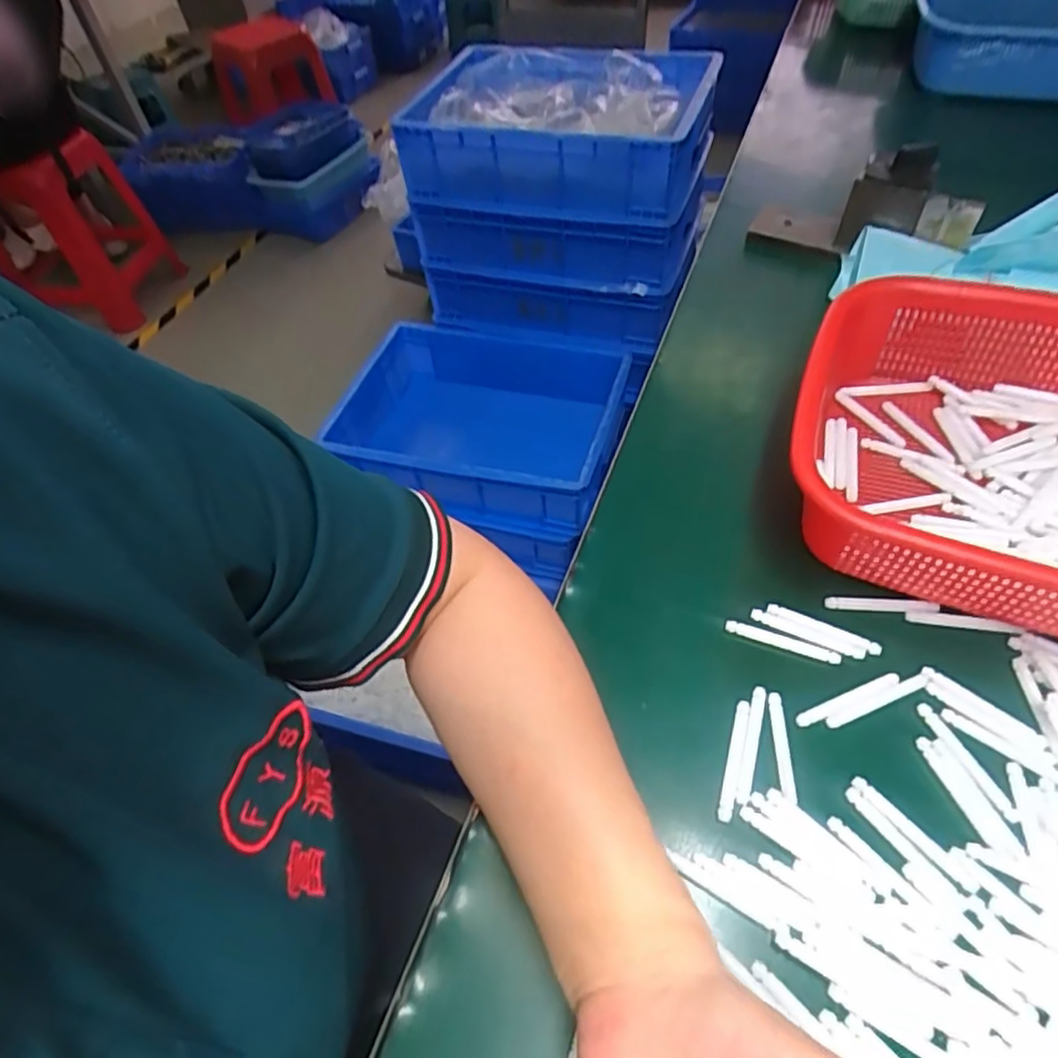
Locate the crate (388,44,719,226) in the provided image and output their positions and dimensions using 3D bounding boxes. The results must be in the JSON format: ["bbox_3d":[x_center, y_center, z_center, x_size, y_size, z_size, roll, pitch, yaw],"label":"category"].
[{"bbox_3d":[0.045,-0.580,0.963,0.413,0.128,0.292,8,53,13],"label":"crate"}]

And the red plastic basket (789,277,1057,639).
[{"bbox_3d":[0.299,-0.027,0.357,0.291,0.086,0.207,17,55,19],"label":"red plastic basket"}]

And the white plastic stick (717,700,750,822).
[{"bbox_3d":[0.098,0.110,0.317,0.006,0.004,0.058,13,53,16],"label":"white plastic stick"}]

